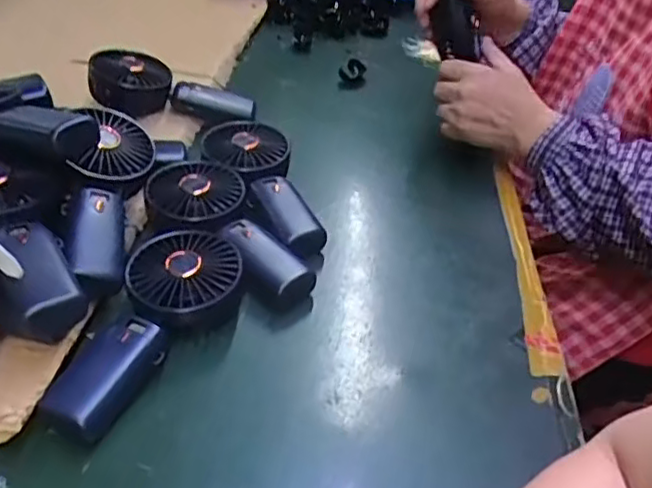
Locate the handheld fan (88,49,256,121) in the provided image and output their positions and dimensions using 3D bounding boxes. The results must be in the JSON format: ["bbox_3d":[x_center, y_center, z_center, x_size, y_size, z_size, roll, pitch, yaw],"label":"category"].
[{"bbox_3d":[-0.170,-0.165,0.745,0.181,0.042,0.077,13,37,-10],"label":"handheld fan"}]

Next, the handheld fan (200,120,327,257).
[{"bbox_3d":[-0.056,-0.052,0.631,0.075,0.044,0.202,-10,40,-16],"label":"handheld fan"}]

